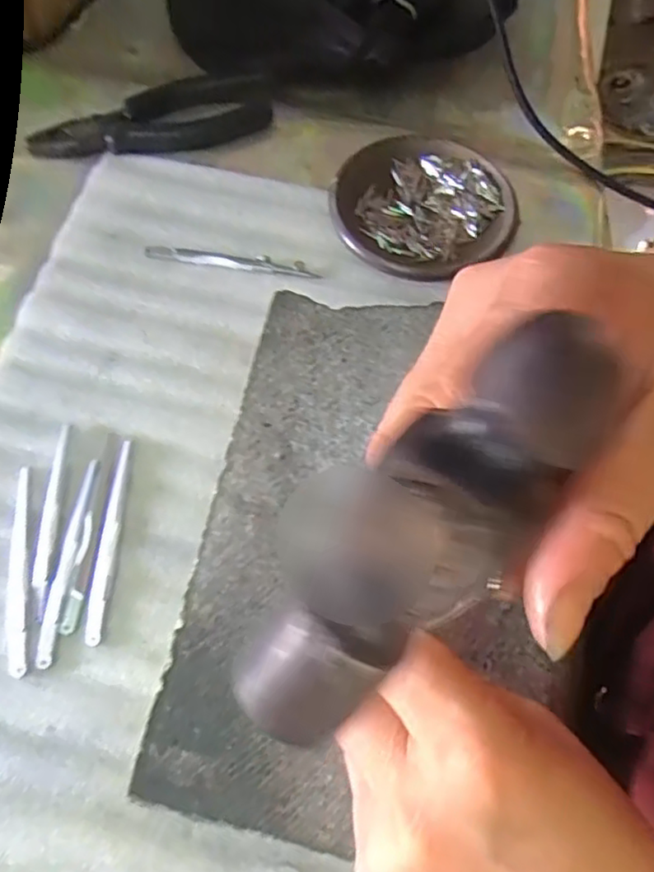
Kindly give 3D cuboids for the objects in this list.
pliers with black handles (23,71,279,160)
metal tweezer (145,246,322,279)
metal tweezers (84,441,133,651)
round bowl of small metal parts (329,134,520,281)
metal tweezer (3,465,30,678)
[{"bbox_3d":[-0.116,-0.214,0.429,0.161,0.016,0.058,-17,68,-8],"label":"pliers with black handles"},{"bbox_3d":[-0.058,-0.107,0.390,0.106,0.004,0.012,9,67,3],"label":"metal tweezer"},{"bbox_3d":[-0.110,0.051,0.323,0.009,0.004,0.102,1,66,-1],"label":"metal tweezers"},{"bbox_3d":[0.060,-0.145,0.407,0.116,0.026,0.107,0,67,-1],"label":"round bowl of small metal parts"},{"bbox_3d":[-0.153,0.064,0.315,0.011,0.004,0.102,-9,67,-5],"label":"metal tweezer"}]

